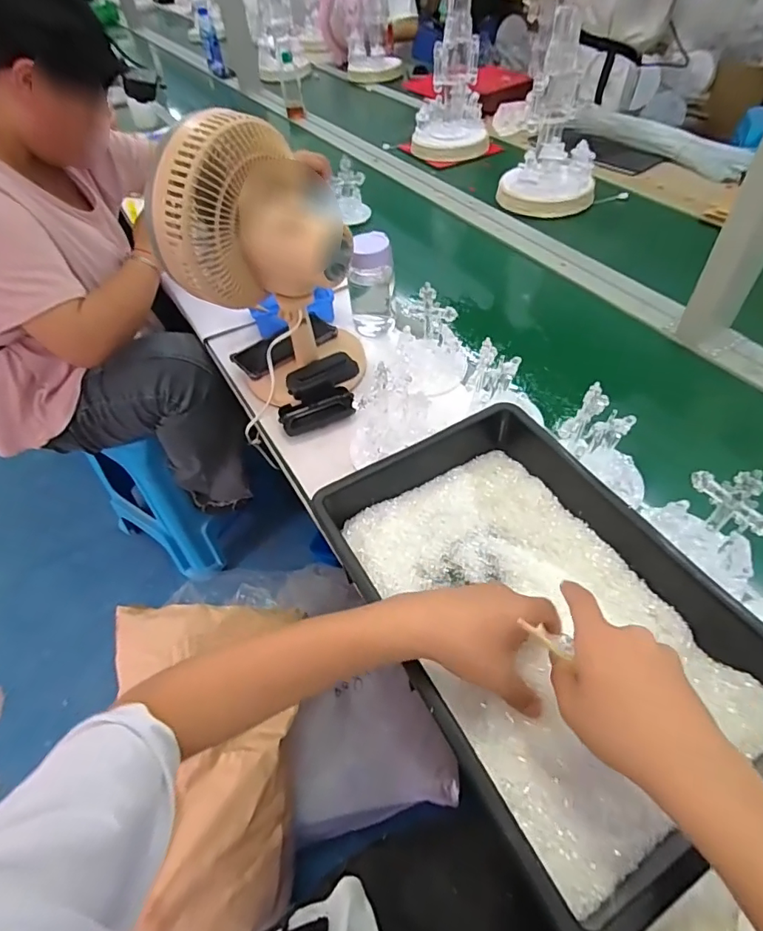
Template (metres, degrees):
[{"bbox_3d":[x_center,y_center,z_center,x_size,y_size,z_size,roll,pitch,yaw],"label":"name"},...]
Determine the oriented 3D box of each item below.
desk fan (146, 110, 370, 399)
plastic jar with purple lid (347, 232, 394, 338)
[{"bbox_3d":[-0.132,-0.248,0.661,0.165,0.342,0.219,32,59,28],"label":"desk fan"},{"bbox_3d":[-0.016,-0.293,0.810,0.072,0.159,0.071,-4,50,1],"label":"plastic jar with purple lid"}]

